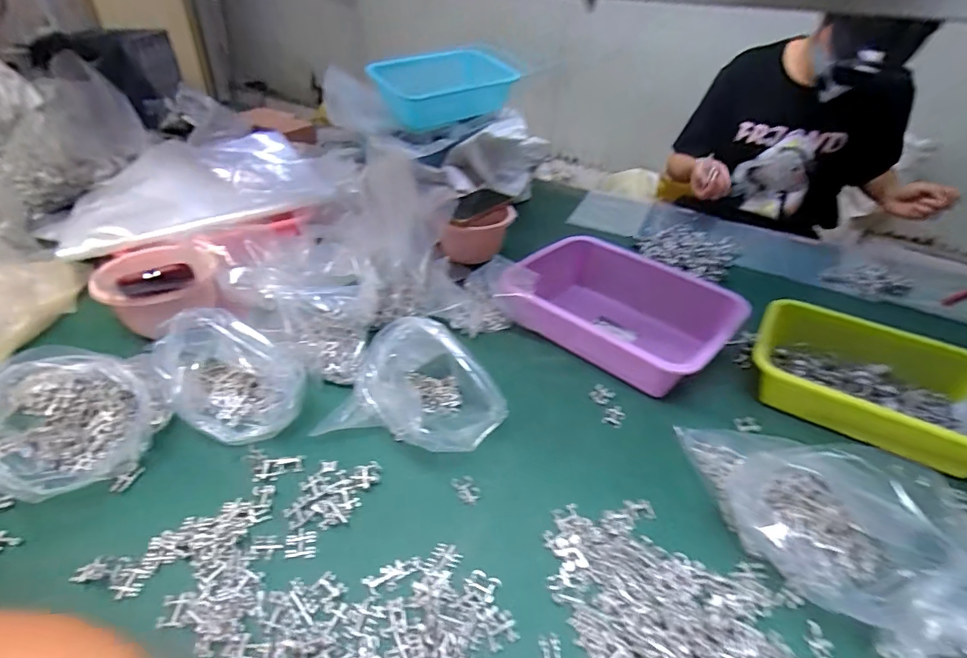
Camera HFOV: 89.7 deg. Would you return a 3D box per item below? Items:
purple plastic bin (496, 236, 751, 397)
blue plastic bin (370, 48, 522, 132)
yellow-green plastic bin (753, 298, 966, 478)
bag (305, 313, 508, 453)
[{"bbox_3d":[0.194,-0.025,0.707,0.298,0.089,0.208,28,44,29],"label":"purple plastic bin"},{"bbox_3d":[-0.075,-0.455,0.938,0.264,0.109,0.157,-4,38,-9],"label":"blue plastic bin"},{"bbox_3d":[0.479,0.064,0.596,0.259,0.076,0.175,26,43,28],"label":"yellow-green plastic bin"},{"bbox_3d":[-0.071,0.060,0.562,0.200,0.110,0.154,11,38,11],"label":"bag"}]

